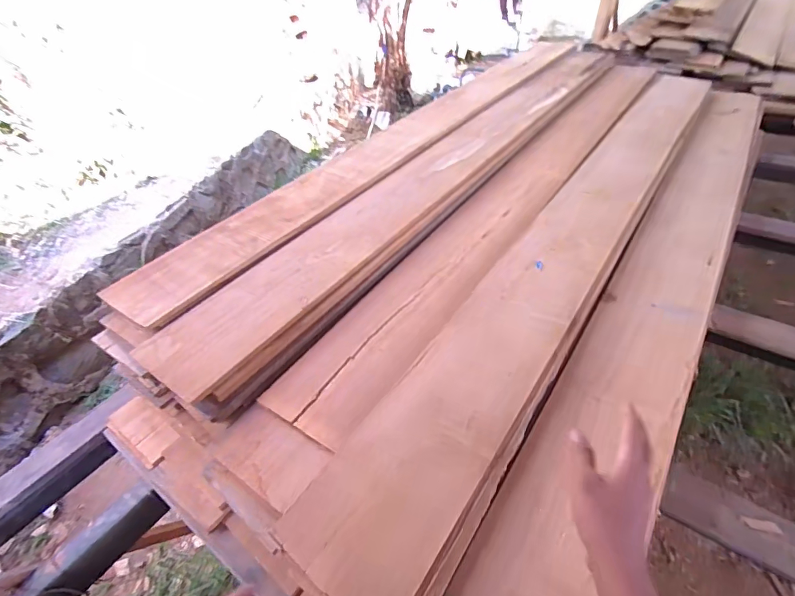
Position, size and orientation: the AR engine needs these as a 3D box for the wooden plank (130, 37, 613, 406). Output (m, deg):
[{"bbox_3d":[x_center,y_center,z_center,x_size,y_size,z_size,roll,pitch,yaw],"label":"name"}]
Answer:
[{"bbox_3d":[0.238,-0.493,1.279,0.184,0.027,2.146,28,52,23],"label":"wooden plank"}]

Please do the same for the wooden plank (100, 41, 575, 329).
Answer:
[{"bbox_3d":[0.124,-0.612,1.407,0.228,0.050,2.206,29,52,23],"label":"wooden plank"}]

